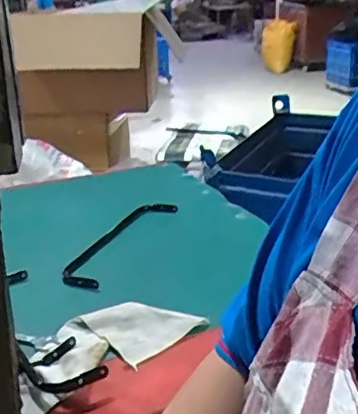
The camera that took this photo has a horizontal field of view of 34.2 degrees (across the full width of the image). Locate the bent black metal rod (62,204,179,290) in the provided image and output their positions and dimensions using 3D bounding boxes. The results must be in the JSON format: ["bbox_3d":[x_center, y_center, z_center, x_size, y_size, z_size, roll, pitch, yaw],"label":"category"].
[{"bbox_3d":[-0.127,0.067,1.178,0.102,0.039,0.351,4,20,23],"label":"bent black metal rod"}]

